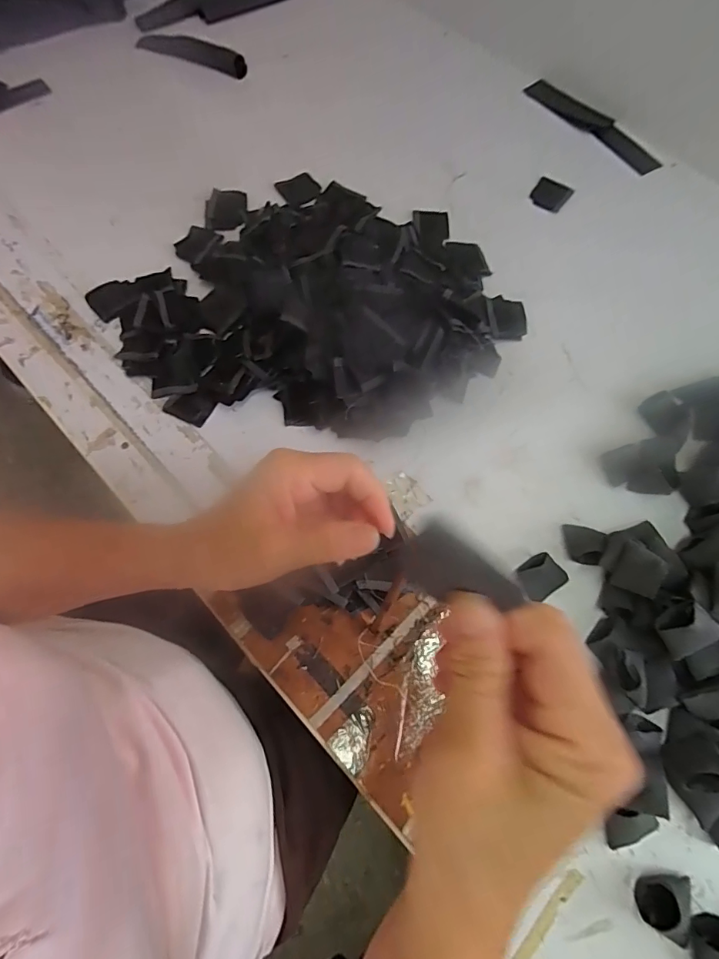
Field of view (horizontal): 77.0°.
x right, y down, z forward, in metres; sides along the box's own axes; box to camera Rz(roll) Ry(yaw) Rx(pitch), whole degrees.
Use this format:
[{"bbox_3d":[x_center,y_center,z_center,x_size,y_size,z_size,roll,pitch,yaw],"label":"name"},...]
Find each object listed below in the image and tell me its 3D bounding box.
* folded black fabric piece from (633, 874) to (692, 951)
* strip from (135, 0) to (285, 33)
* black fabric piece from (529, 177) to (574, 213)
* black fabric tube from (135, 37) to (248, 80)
[{"bbox_3d":[0.223,0.308,0.324,0.034,0.027,0.040,17,69,5],"label":"folded black fabric piece"},{"bbox_3d":[-0.235,-0.820,0.771,0.293,0.024,0.052,-30,73,-12],"label":"strip"},{"bbox_3d":[0.257,-0.383,0.609,0.048,0.010,0.044,31,71,10],"label":"black fabric piece"},{"bbox_3d":[-0.262,-0.676,0.710,0.190,0.032,0.032,21,70,6],"label":"black fabric tube"}]

